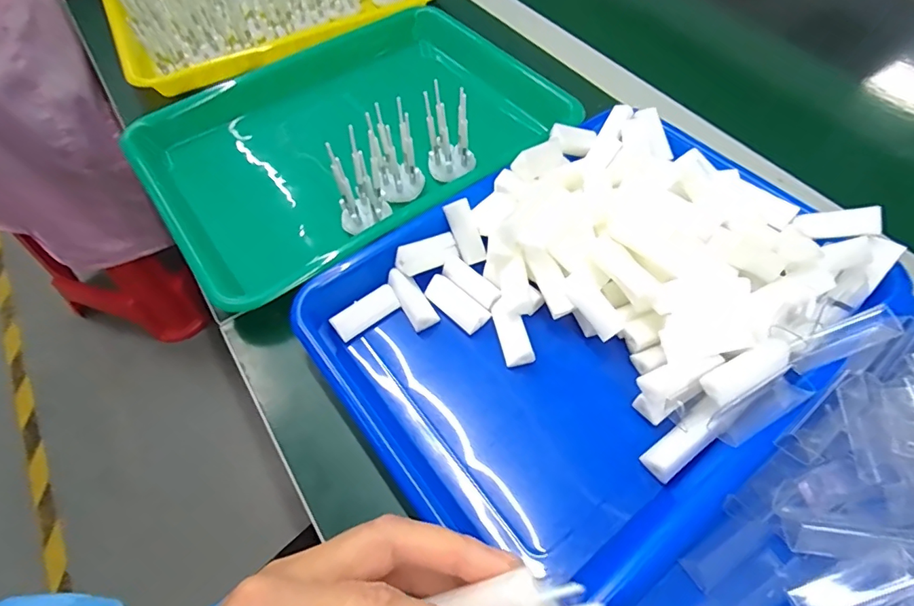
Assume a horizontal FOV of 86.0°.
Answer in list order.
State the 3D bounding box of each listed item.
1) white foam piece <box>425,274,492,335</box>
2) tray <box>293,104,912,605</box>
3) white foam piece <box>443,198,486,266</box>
[{"bbox_3d":[0.000,0.000,0.333,0.022,0.008,0.047,-40,65,-21],"label":"white foam piece"},{"bbox_3d":[0.088,0.001,0.315,0.312,0.055,0.248,-35,63,-19],"label":"tray"},{"bbox_3d":[0.007,-0.050,0.350,0.017,0.010,0.045,-23,99,-13],"label":"white foam piece"}]

